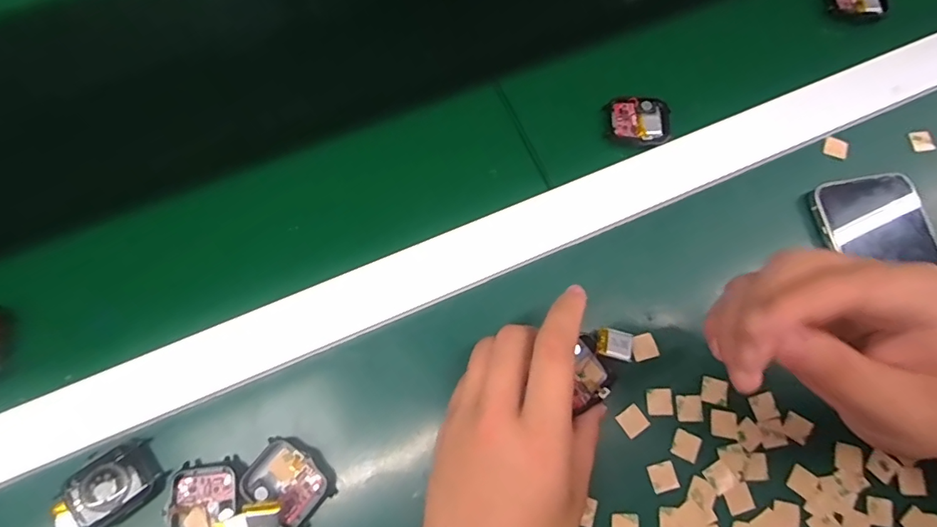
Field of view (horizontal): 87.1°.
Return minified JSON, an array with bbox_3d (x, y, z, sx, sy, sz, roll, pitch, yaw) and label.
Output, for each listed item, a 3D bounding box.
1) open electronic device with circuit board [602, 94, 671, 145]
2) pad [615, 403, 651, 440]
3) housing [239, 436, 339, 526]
[{"bbox_3d":[0.125,-0.104,0.362,0.047,0.010,0.040,-3,73,-2],"label":"open electronic device with circuit board"},{"bbox_3d":[0.101,0.096,0.301,0.016,0.004,0.016,-32,76,-10],"label":"pad"},{"bbox_3d":[-0.102,0.124,0.279,0.046,0.010,0.036,37,76,10],"label":"housing"}]

